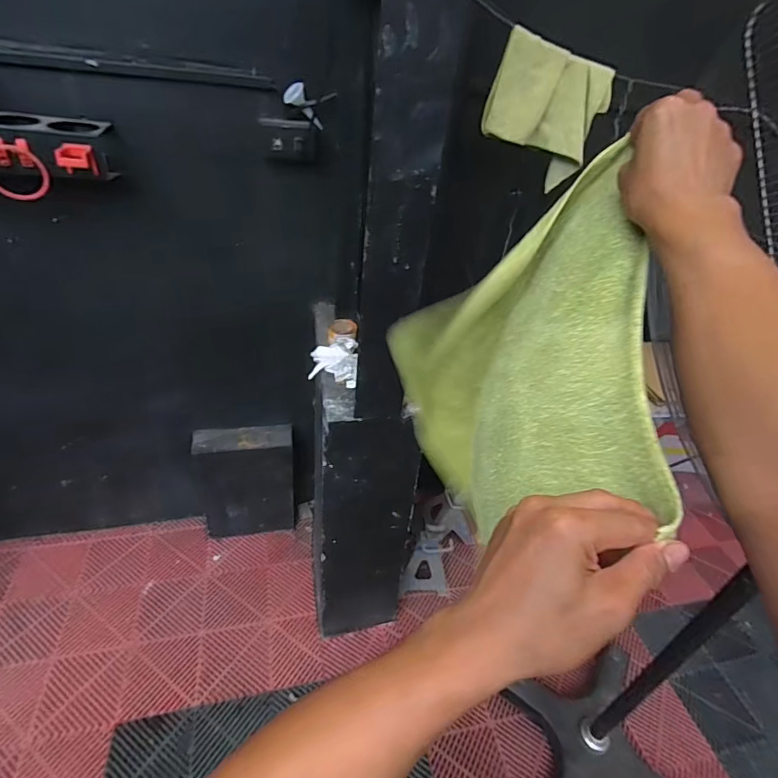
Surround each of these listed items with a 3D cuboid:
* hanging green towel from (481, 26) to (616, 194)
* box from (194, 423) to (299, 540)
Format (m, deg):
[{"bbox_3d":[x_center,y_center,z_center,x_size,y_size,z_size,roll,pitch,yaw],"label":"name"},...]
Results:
[{"bbox_3d":[0.321,-0.554,0.927,0.252,0.226,0.053,-1,37,-13],"label":"hanging green towel"},{"bbox_3d":[-0.496,0.337,1.603,0.315,0.430,0.118,-3,37,-14],"label":"box"}]

